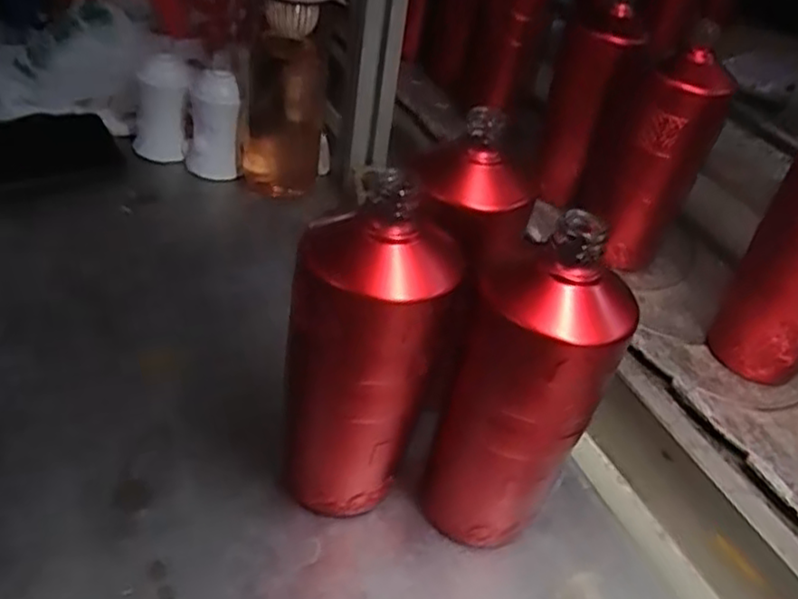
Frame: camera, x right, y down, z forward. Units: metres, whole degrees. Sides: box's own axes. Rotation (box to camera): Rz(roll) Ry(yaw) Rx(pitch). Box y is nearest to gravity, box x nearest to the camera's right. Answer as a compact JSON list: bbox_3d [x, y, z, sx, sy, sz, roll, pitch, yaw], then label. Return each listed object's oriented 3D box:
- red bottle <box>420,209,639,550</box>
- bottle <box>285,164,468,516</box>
[{"bbox_3d":[0.068,0.056,0.390,0.074,0.199,0.086,33,50,24],"label":"red bottle"},{"bbox_3d":[-0.025,0.039,0.392,0.079,0.200,0.076,-10,47,-17],"label":"bottle"}]

